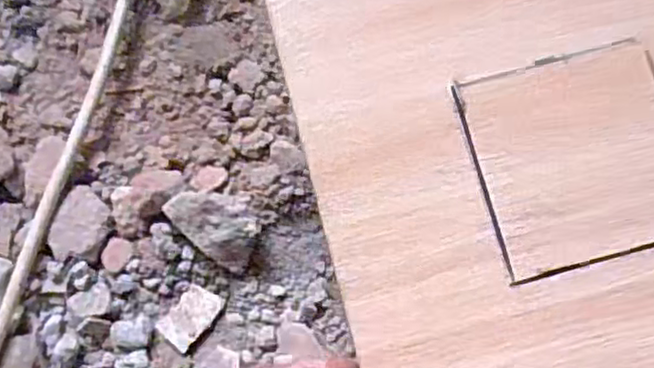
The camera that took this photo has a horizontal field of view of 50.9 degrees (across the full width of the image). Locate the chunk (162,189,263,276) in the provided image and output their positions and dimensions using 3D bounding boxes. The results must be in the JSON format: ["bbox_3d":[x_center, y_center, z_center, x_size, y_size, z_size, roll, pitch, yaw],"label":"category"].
[{"bbox_3d":[-0.069,0.024,0.421,0.055,0.022,0.035,34,85,7],"label":"chunk"}]

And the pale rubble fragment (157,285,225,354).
[{"bbox_3d":[-0.085,0.083,0.430,0.024,0.009,0.038,38,85,7],"label":"pale rubble fragment"}]

